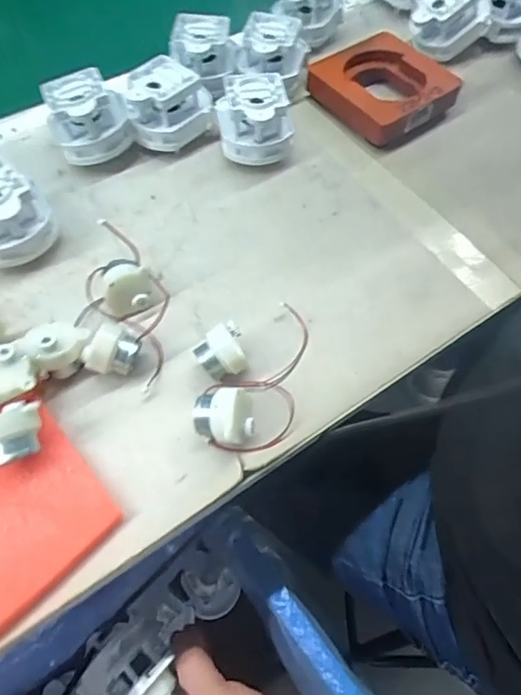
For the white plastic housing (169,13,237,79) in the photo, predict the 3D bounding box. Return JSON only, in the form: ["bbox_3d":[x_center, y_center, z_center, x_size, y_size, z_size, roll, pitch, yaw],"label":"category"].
[{"bbox_3d":[-0.049,-0.257,0.403,0.053,0.034,0.039,-5,61,-4],"label":"white plastic housing"}]

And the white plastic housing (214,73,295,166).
[{"bbox_3d":[-0.003,-0.180,0.379,0.059,0.052,0.056,-8,61,-5],"label":"white plastic housing"}]

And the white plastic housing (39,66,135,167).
[{"bbox_3d":[-0.135,-0.182,0.369,0.057,0.041,0.060,-20,63,-12],"label":"white plastic housing"}]

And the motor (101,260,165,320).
[{"bbox_3d":[-0.089,-0.041,0.310,0.030,0.027,0.028,-25,38,-28],"label":"motor"}]

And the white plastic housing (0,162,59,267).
[{"bbox_3d":[-0.174,-0.091,0.320,0.057,0.040,0.057,-31,66,-17],"label":"white plastic housing"}]

